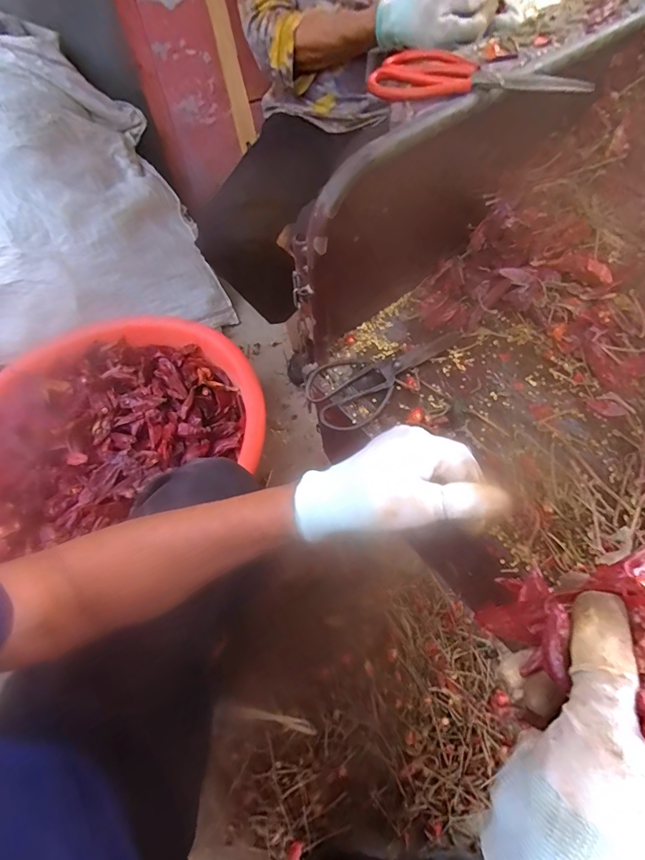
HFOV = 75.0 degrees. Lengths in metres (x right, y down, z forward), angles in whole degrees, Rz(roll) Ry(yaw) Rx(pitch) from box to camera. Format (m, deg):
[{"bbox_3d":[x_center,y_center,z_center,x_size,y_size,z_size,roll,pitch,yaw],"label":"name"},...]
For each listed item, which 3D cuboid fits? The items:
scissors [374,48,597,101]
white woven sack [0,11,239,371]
[{"bbox_3d":[0.148,-0.353,0.415,0.196,0.016,0.095,4,58,5],"label":"scissors"},{"bbox_3d":[-0.738,-0.430,0.944,0.848,0.529,0.473,-28,61,-14],"label":"white woven sack"}]

